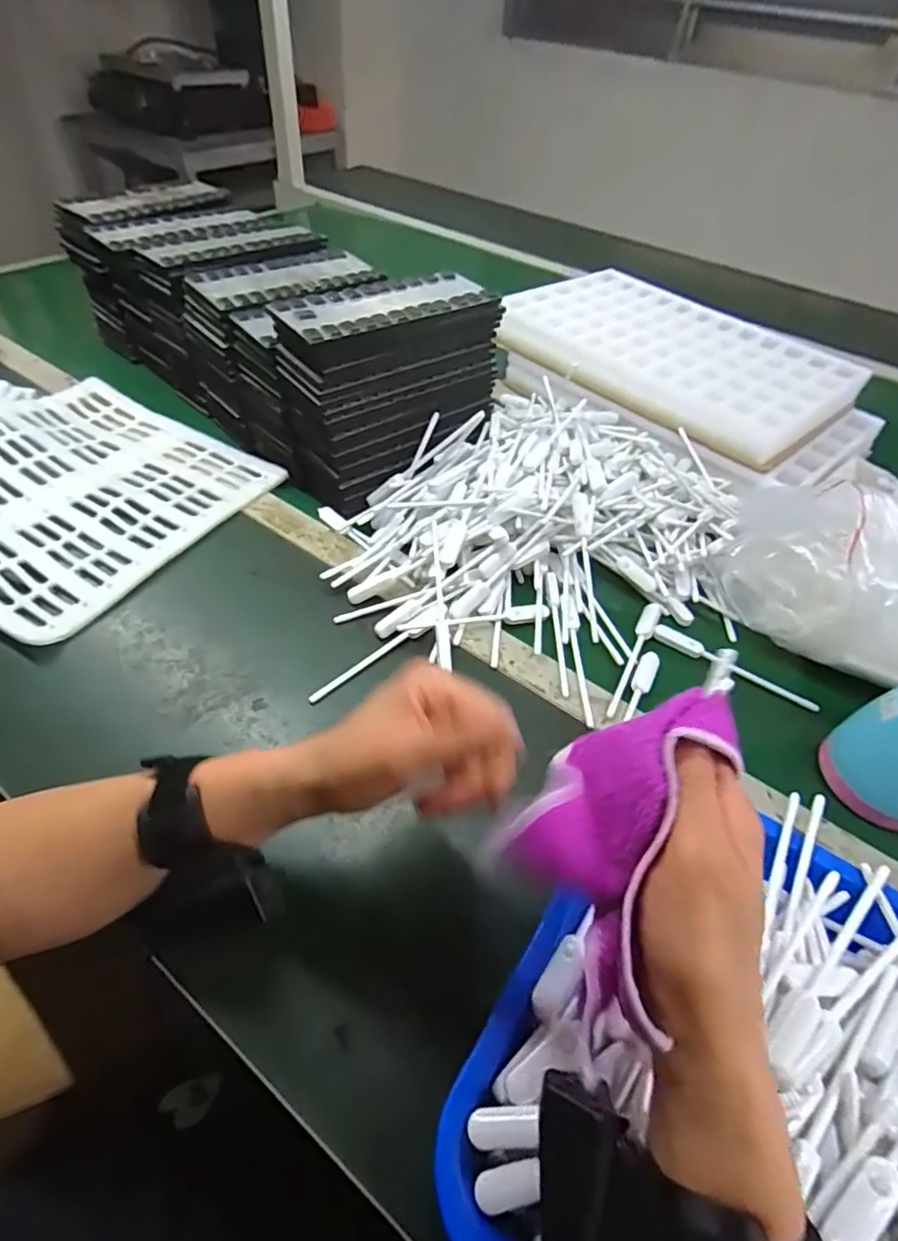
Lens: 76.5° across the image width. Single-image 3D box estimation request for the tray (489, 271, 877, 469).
[{"bbox_3d":[0.287,-0.348,0.746,0.423,0.043,0.297,33,54,22],"label":"tray"}]

